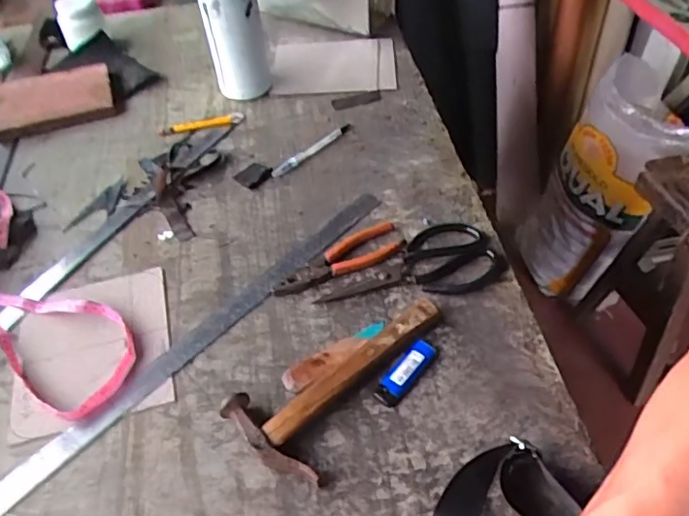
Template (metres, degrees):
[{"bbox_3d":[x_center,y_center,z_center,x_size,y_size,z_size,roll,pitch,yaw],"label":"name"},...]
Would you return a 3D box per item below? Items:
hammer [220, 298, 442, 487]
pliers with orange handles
[{"bbox_3d":[0.004,0.114,0.588,0.236,0.028,0.105,-38,55,-26],"label":"hammer"},{"bbox_3d":[-0.011,-0.001,0.701,0.167,0.013,0.057,-21,50,-13],"label":"pliers with orange handles"}]

